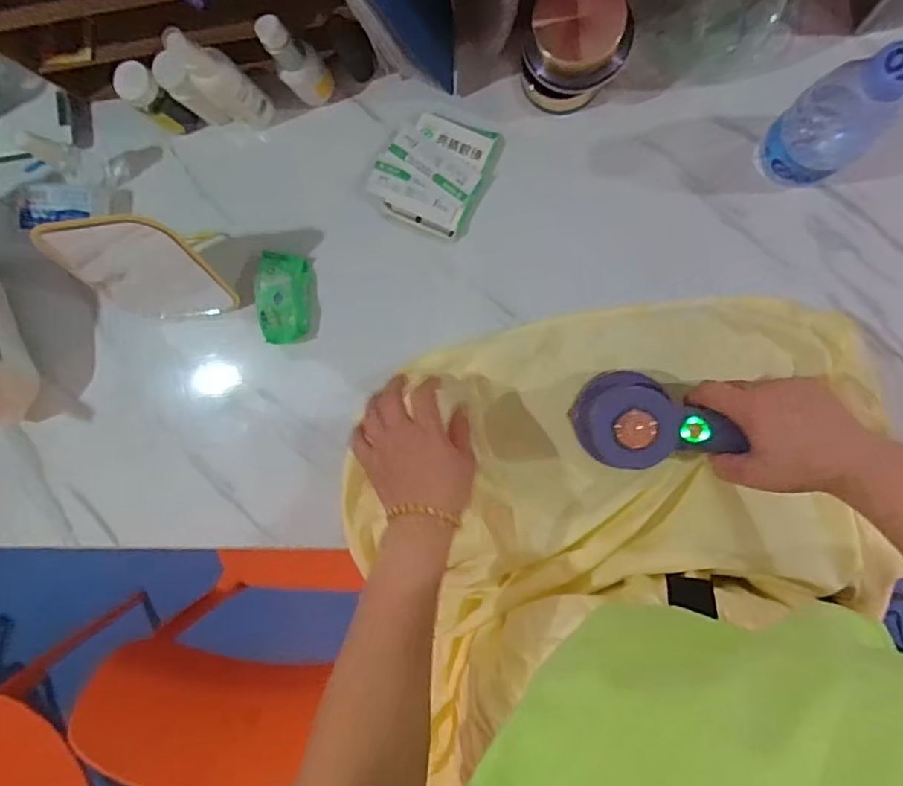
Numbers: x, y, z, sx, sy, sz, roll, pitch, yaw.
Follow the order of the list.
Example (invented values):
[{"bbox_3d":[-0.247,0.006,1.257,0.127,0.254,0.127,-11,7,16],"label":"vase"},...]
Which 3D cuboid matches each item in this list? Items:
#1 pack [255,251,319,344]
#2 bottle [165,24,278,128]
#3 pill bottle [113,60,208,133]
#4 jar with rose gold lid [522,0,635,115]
[{"bbox_3d":[-0.162,-0.094,0.584,0.051,0.027,0.088,-4,93,9],"label":"pack"},{"bbox_3d":[-0.201,-0.274,0.527,0.038,0.133,0.035,-18,90,9],"label":"bottle"},{"bbox_3d":[-0.278,-0.277,0.562,0.034,0.086,0.031,0,93,9],"label":"pill bottle"},{"bbox_3d":[0.105,-0.285,0.492,0.080,0.084,0.082,0,93,9],"label":"jar with rose gold lid"}]

